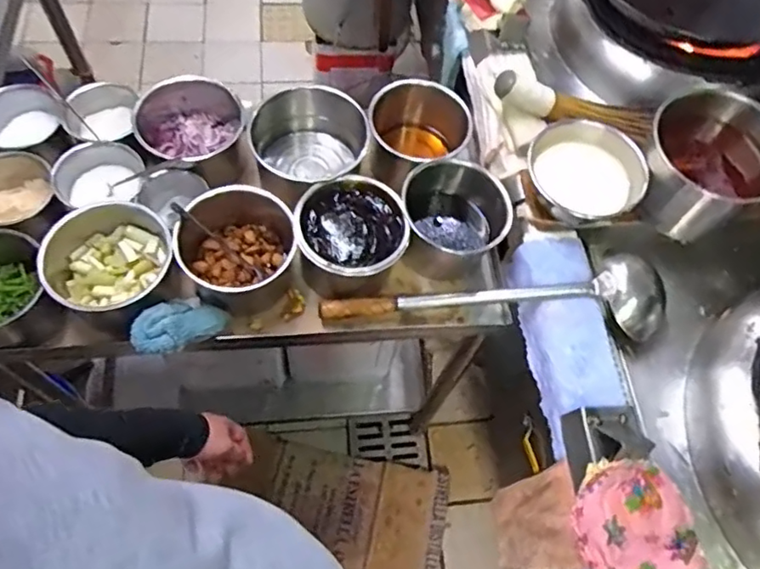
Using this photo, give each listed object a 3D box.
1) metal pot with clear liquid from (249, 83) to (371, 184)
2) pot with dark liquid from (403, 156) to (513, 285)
[{"bbox_3d":[-0.105,-0.202,0.897,0.170,0.100,0.173,2,62,-3],"label":"metal pot with clear liquid"},{"bbox_3d":[0.109,-0.091,0.874,0.136,0.139,0.141,2,62,-3],"label":"pot with dark liquid"}]

